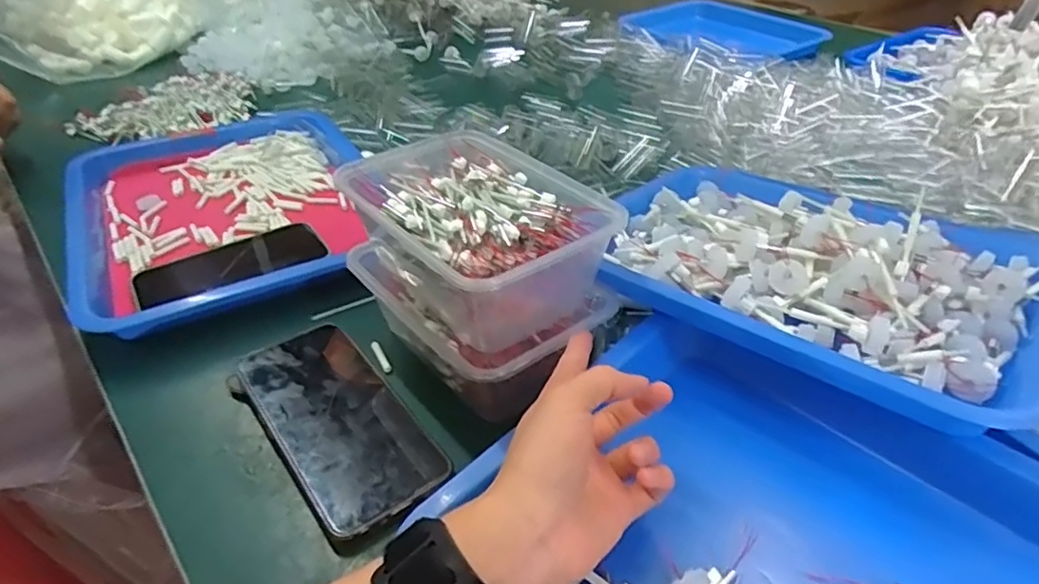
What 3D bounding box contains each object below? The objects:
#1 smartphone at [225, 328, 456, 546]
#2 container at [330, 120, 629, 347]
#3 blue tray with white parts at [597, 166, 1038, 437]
[{"bbox_3d":[-0.116,0.078,0.397,0.078,0.011,0.165,-28,45,-31],"label":"smartphone"},{"bbox_3d":[-0.030,-0.036,0.410,0.117,0.071,0.172,-25,44,-28],"label":"container"},{"bbox_3d":[0.200,-0.031,0.413,0.266,0.049,0.214,20,42,24],"label":"blue tray with white parts"}]

